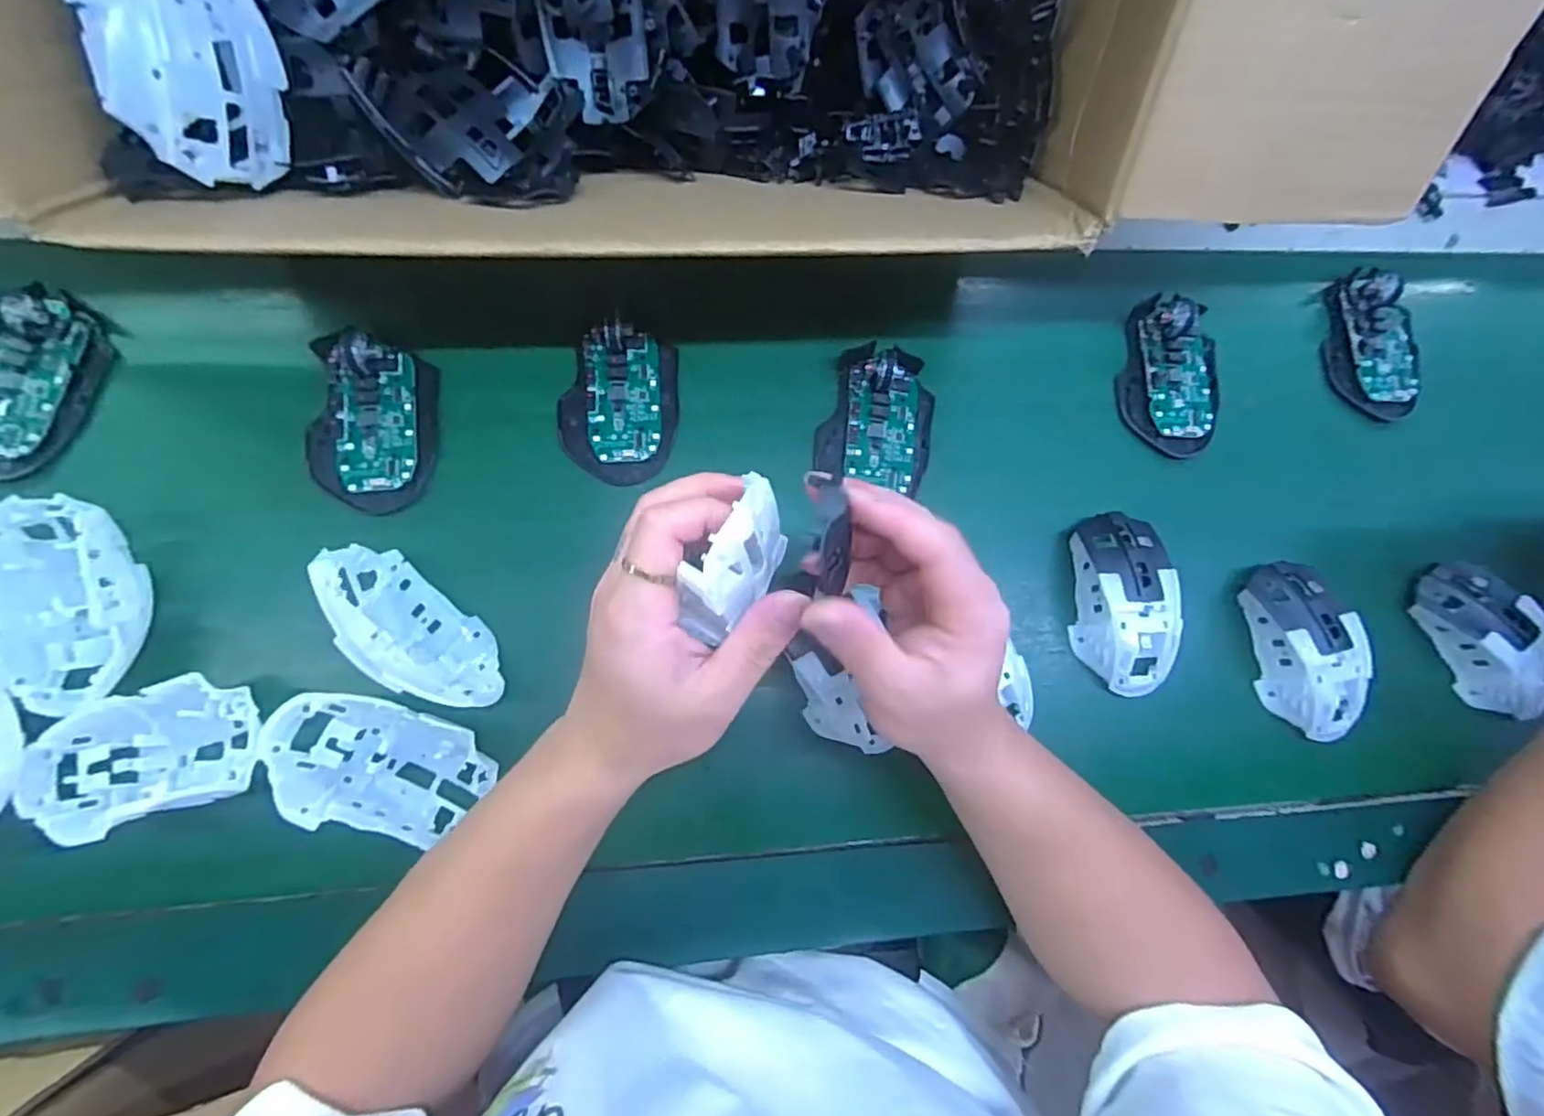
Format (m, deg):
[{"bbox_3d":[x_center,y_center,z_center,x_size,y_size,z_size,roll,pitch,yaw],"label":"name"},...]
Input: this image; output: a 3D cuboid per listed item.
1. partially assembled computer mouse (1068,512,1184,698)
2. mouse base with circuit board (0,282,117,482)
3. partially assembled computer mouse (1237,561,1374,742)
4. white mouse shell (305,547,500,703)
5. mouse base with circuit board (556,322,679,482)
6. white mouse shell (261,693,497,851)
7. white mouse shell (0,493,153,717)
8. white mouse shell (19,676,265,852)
[{"bbox_3d":[0.229,0.030,0.426,0.060,0.039,0.115,-4,82,-6],"label":"partially assembled computer mouse"},{"bbox_3d":[-0.443,-0.103,0.386,0.061,0.026,0.112,26,80,-1],"label":"mouse base with circuit board"},{"bbox_3d":[0.355,0.061,0.431,0.058,0.038,0.119,-11,83,-7],"label":"partially assembled computer mouse"},{"bbox_3d":[-0.200,0.042,0.364,0.112,0.069,0.044,42,80,1],"label":"white mouse shell"},{"bbox_3d":[-0.099,-0.100,0.420,0.072,0.021,0.101,6,81,-5],"label":"mouse base with circuit board"},{"bbox_3d":[-0.213,0.115,0.363,0.108,0.049,0.065,16,81,-3],"label":"white mouse shell"},{"bbox_3d":[-0.386,0.027,0.358,0.062,0.051,0.109,-6,82,-6],"label":"white mouse shell"},{"bbox_3d":[-0.331,0.105,0.355,0.113,0.049,0.067,-14,84,-7],"label":"white mouse shell"}]

